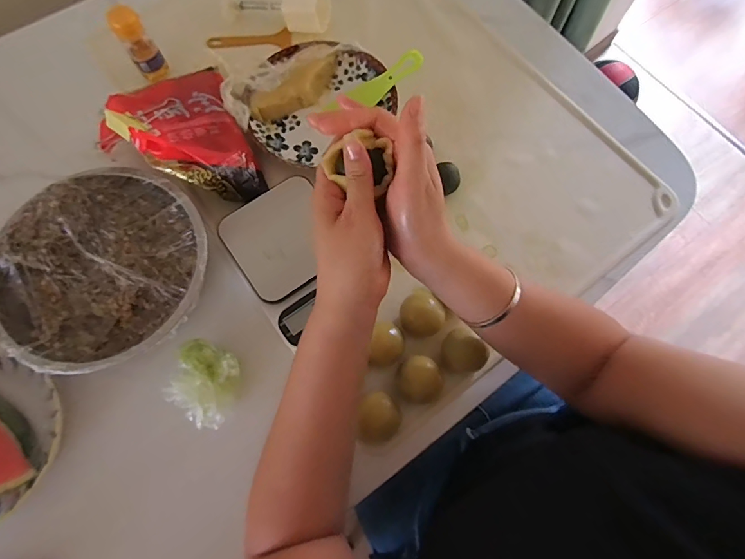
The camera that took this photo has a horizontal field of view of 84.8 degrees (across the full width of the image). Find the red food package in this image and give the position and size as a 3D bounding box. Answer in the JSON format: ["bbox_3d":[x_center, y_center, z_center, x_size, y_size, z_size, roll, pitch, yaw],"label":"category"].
[{"bbox_3d":[-0.229,-0.164,0.473,0.147,0.076,0.172,-23,73,-6],"label":"red food package"}]

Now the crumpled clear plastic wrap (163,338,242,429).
[{"bbox_3d":[-0.168,0.104,0.408,0.058,0.041,0.075,21,74,7],"label":"crumpled clear plastic wrap"}]

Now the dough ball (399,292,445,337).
[{"bbox_3d":[0.053,0.040,0.446,0.049,0.040,0.043,32,76,10],"label":"dough ball"}]

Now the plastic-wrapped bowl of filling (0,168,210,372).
[{"bbox_3d":[-0.275,-0.012,0.420,0.191,0.056,0.208,0,73,1],"label":"plastic-wrapped bowl of filling"}]

